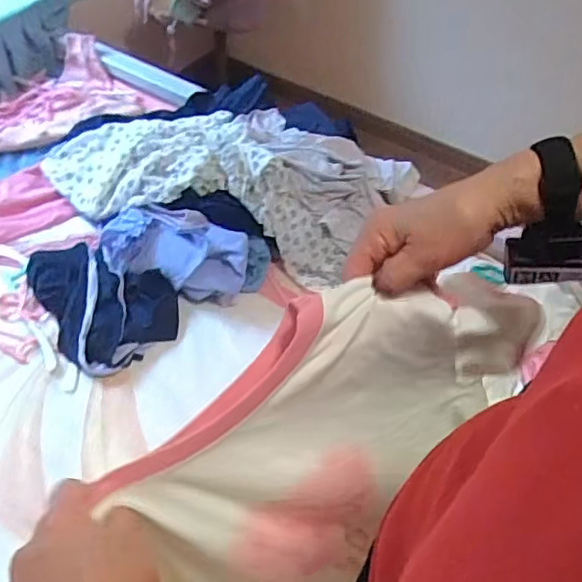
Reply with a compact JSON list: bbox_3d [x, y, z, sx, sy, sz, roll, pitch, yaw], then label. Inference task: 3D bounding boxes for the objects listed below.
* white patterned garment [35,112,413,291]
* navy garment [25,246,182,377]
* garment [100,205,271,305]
[{"bbox_3d":[-0.141,-0.260,1.264,0.765,0.171,0.345,16,51,9],"label":"white patterned garment"},{"bbox_3d":[-0.361,0.009,1.117,0.216,0.046,0.319,-36,61,-29],"label":"navy garment"},{"bbox_3d":[-0.215,-0.073,1.156,0.324,0.101,0.150,12,50,5],"label":"garment"}]

